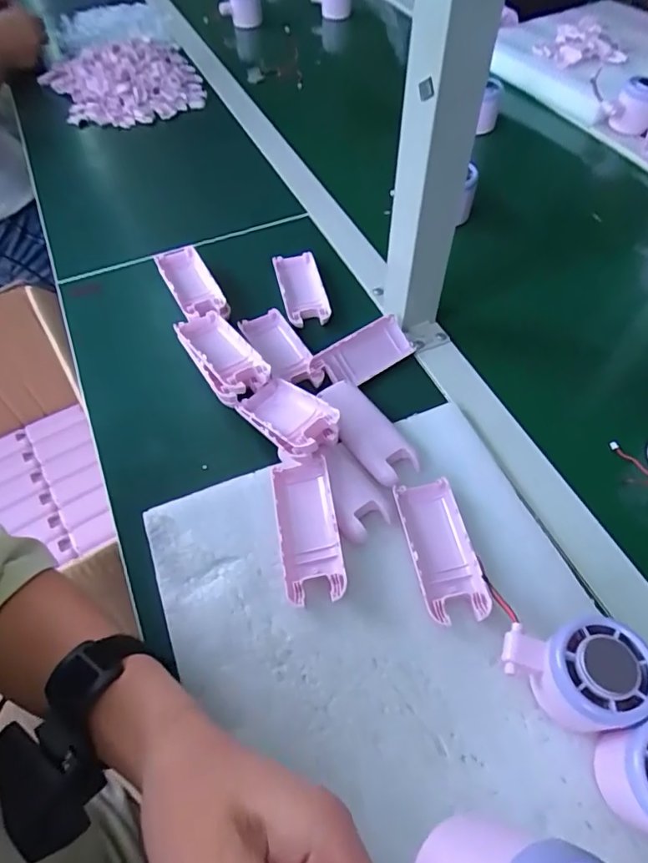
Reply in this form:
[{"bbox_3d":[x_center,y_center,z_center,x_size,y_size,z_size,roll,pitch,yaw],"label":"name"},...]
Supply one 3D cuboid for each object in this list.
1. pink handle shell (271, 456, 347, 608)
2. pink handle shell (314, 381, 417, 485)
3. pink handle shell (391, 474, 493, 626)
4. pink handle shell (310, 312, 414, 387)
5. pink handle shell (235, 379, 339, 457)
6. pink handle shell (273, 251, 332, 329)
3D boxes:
[{"bbox_3d":[-0.012,0.071,0.381,0.042,0.024,0.103,-8,55,-4],"label":"pink handle shell"},{"bbox_3d":[0.031,-0.003,0.427,0.047,0.016,0.102,-32,60,-19],"label":"pink handle shell"},{"bbox_3d":[0.083,0.082,0.374,0.043,0.011,0.101,-9,55,-5],"label":"pink handle shell"},{"bbox_3d":[0.035,-0.069,0.483,0.099,0.025,0.039,-34,61,-20],"label":"pink handle shell"},{"bbox_3d":[-0.026,-0.007,0.422,0.043,0.032,0.102,-33,37,-21],"label":"pink handle shell"},{"bbox_3d":[-0.024,-0.149,0.545,0.044,0.018,0.098,-11,55,-6],"label":"pink handle shell"}]

